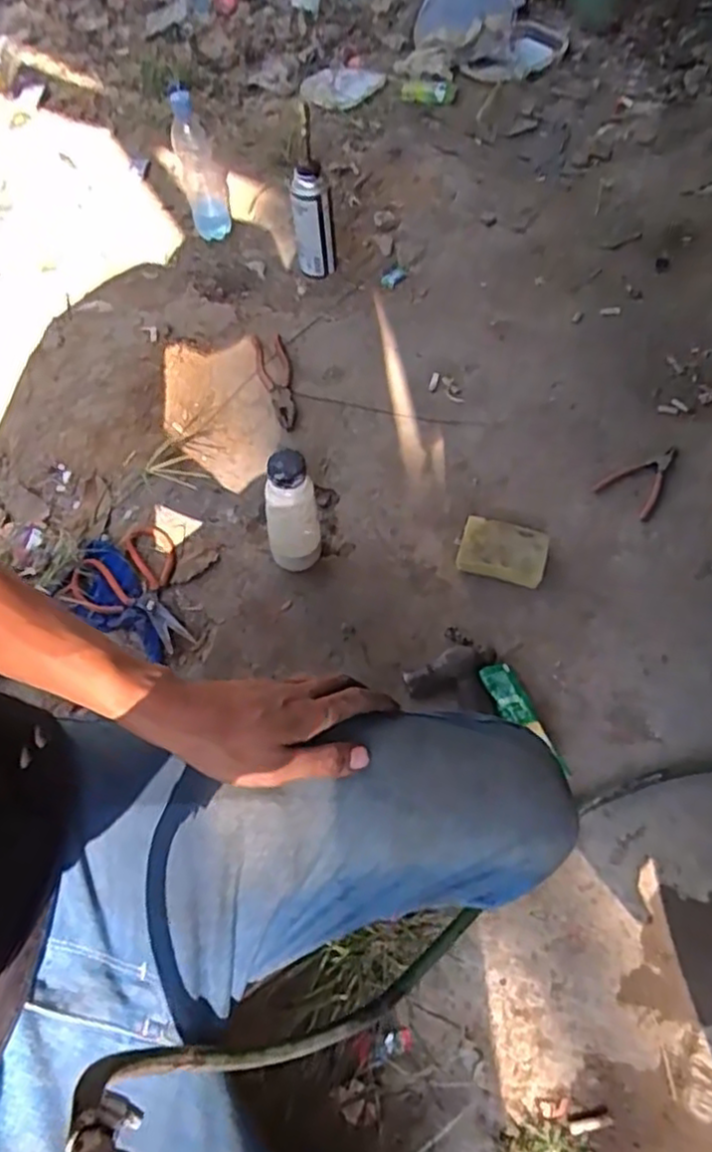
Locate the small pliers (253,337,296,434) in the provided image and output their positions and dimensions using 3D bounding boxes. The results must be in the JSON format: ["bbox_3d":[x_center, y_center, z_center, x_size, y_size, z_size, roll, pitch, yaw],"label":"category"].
[{"bbox_3d":[-0.118,-0.293,1.059,0.051,0.015,0.203,-12,59,-6],"label":"small pliers"}]

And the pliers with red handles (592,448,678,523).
[{"bbox_3d":[0.376,-0.136,0.951,0.078,0.008,0.130,25,62,16],"label":"pliers with red handles"}]

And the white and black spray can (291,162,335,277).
[{"bbox_3d":[-0.068,-0.573,1.162,0.064,0.169,0.059,-1,58,1],"label":"white and black spray can"}]

